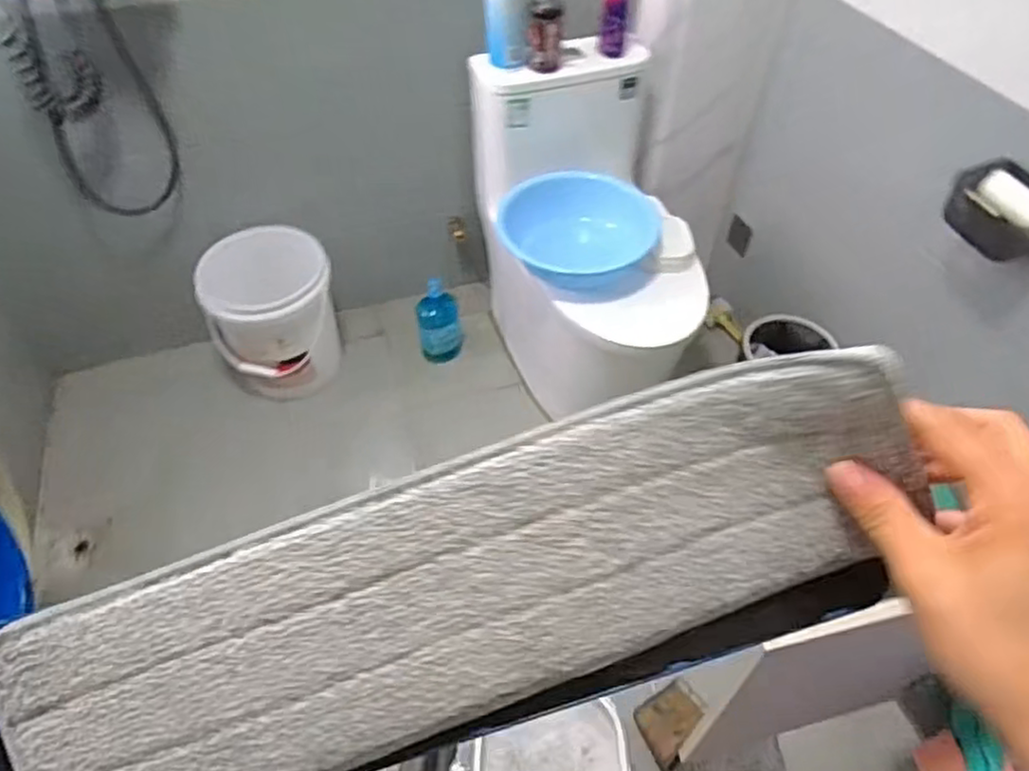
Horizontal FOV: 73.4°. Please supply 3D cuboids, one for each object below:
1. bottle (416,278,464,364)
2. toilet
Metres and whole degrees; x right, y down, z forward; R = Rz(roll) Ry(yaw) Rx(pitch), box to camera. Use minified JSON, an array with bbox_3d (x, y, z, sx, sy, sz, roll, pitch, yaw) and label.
[{"bbox_3d":[-0.184,-0.151,1.701,0.106,0.227,0.101,-3,49,-4],"label":"bottle"},{"bbox_3d":[0.156,-0.280,1.498,0.382,0.650,0.551,-9,50,-9],"label":"toilet"}]

